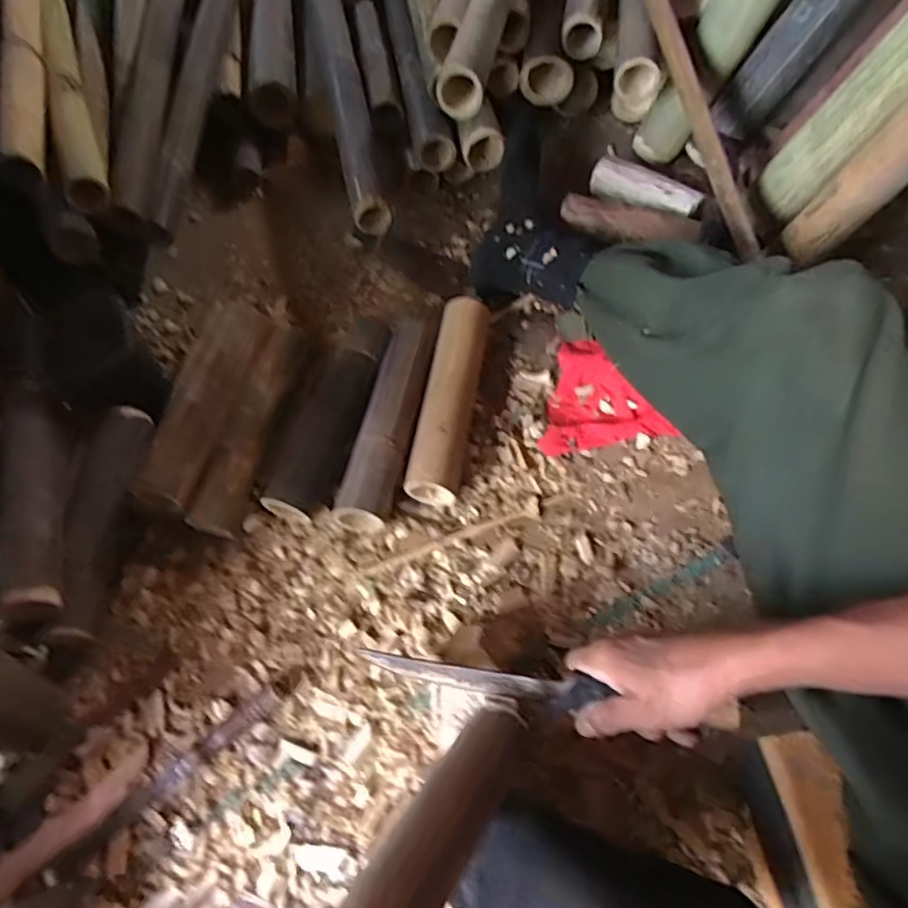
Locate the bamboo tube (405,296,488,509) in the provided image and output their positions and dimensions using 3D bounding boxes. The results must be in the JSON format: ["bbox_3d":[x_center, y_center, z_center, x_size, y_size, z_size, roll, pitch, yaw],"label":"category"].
[{"bbox_3d":[-0.001,-0.068,0.713,0.059,0.064,0.255,8,64,9],"label":"bamboo tube"}]

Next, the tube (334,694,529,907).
[{"bbox_3d":[-0.022,0.255,0.404,0.051,0.044,0.284,24,25,15],"label":"tube"}]

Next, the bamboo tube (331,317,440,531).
[{"bbox_3d":[-0.074,-0.050,0.708,0.064,0.063,0.280,10,64,9],"label":"bamboo tube"}]

